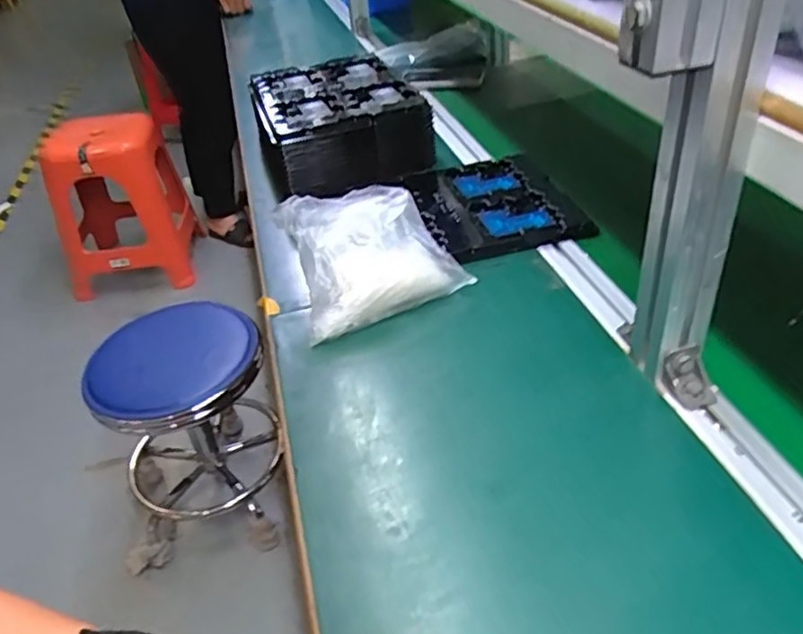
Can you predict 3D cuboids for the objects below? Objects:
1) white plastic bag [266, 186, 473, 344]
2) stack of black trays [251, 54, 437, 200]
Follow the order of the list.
[{"bbox_3d":[-0.033,-0.065,0.646,0.161,0.090,0.117,-20,39,-18],"label":"white plastic bag"},{"bbox_3d":[-0.094,-0.293,0.947,0.214,0.092,0.282,-14,38,-12],"label":"stack of black trays"}]

